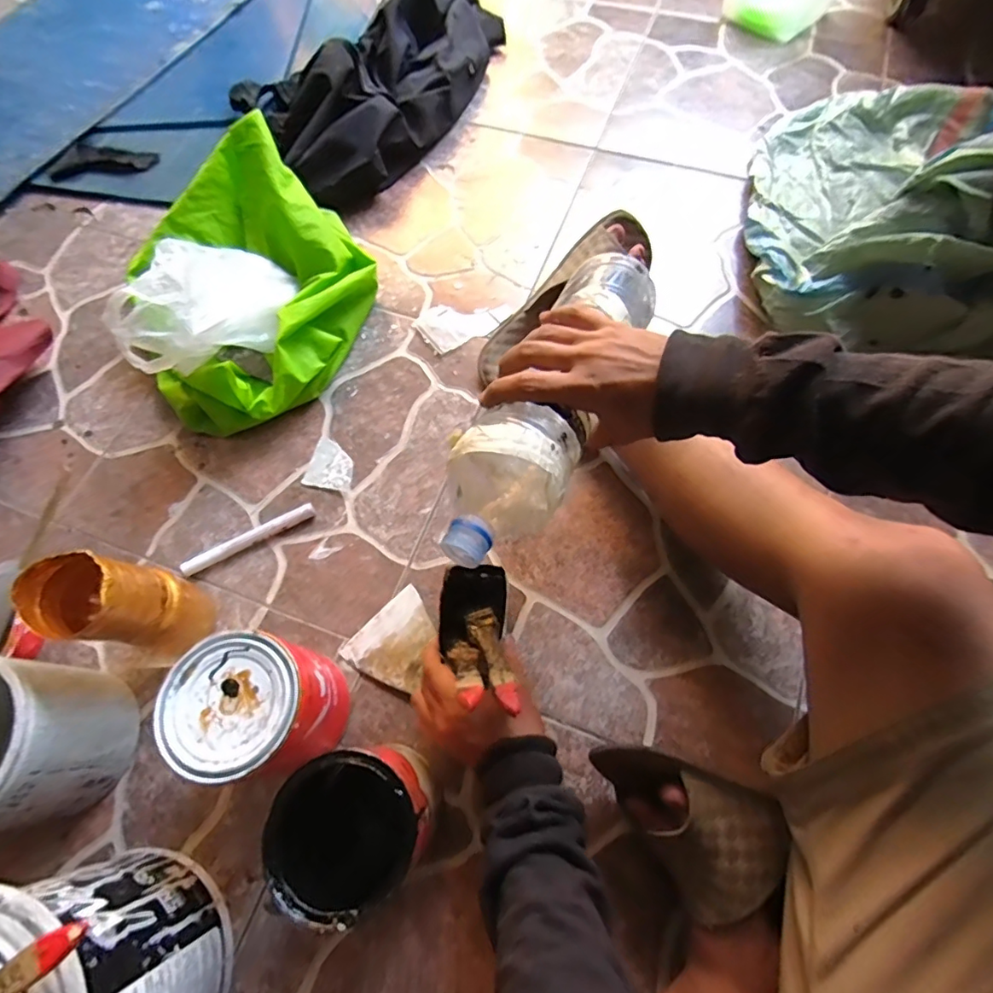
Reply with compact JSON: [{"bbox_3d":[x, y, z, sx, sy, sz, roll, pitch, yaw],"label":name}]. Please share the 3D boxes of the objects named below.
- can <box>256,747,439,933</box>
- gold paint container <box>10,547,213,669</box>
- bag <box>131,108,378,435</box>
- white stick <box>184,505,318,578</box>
[{"bbox_3d":[-0.099,0.243,0.396,0.093,0.143,0.093,-1,66,2],"label":"can"},{"bbox_3d":[-0.318,0.102,0.459,0.073,0.163,0.071,-1,66,2],"label":"gold paint container"},{"bbox_3d":[-0.293,-0.239,0.618,0.250,0.148,0.308,34,72,16],"label":"bag"},{"bbox_3d":[-0.263,0.045,0.554,0.143,0.018,0.015,-27,68,-9],"label":"white stick"}]

